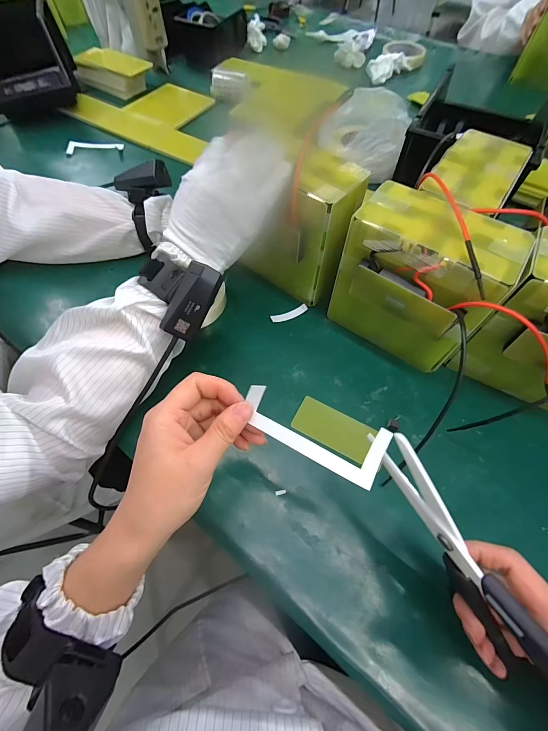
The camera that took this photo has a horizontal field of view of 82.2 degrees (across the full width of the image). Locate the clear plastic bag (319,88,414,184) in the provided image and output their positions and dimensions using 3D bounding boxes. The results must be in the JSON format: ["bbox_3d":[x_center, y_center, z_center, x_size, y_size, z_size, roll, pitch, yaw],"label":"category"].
[{"bbox_3d":[0.149,-0.390,0.530,0.130,0.079,0.142,17,63,9],"label":"clear plastic bag"}]

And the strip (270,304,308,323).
[{"bbox_3d":[0.020,-0.065,0.399,0.048,0.004,0.012,-21,63,-12],"label":"strip"}]

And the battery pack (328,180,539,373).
[{"bbox_3d":[0.141,-0.082,0.325,0.142,0.145,0.094,30,66,15],"label":"battery pack"}]

